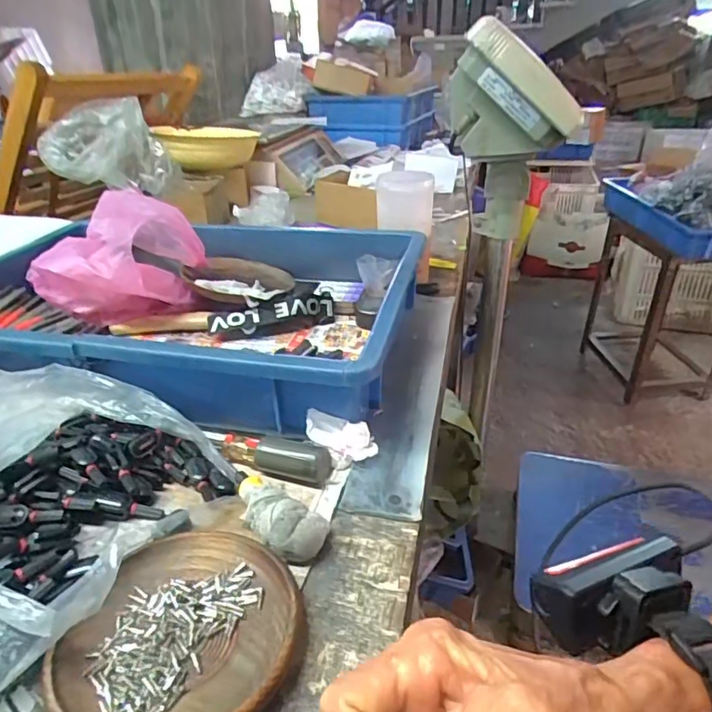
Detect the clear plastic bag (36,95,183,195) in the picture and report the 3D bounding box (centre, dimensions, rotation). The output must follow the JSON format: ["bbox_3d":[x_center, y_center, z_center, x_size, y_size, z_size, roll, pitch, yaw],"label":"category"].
[{"bbox_3d":[-0.354,-0.298,0.789,0.179,0.107,0.102,-11,32,-18],"label":"clear plastic bag"}]

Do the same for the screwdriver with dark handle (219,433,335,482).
[{"bbox_3d":[-0.057,0.066,0.372,0.078,0.021,0.020,7,31,14],"label":"screwdriver with dark handle"}]

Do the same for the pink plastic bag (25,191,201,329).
[{"bbox_3d":[-0.244,-0.097,0.556,0.131,0.118,0.146,-26,38,-36],"label":"pink plastic bag"}]

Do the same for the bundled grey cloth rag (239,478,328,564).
[{"bbox_3d":[-0.049,0.094,0.325,0.070,0.027,0.030,25,39,37],"label":"bundled grey cloth rag"}]

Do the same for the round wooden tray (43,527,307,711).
[{"bbox_3d":[-0.081,0.135,0.265,0.105,0.016,0.111,-1,30,1],"label":"round wooden tray"}]

